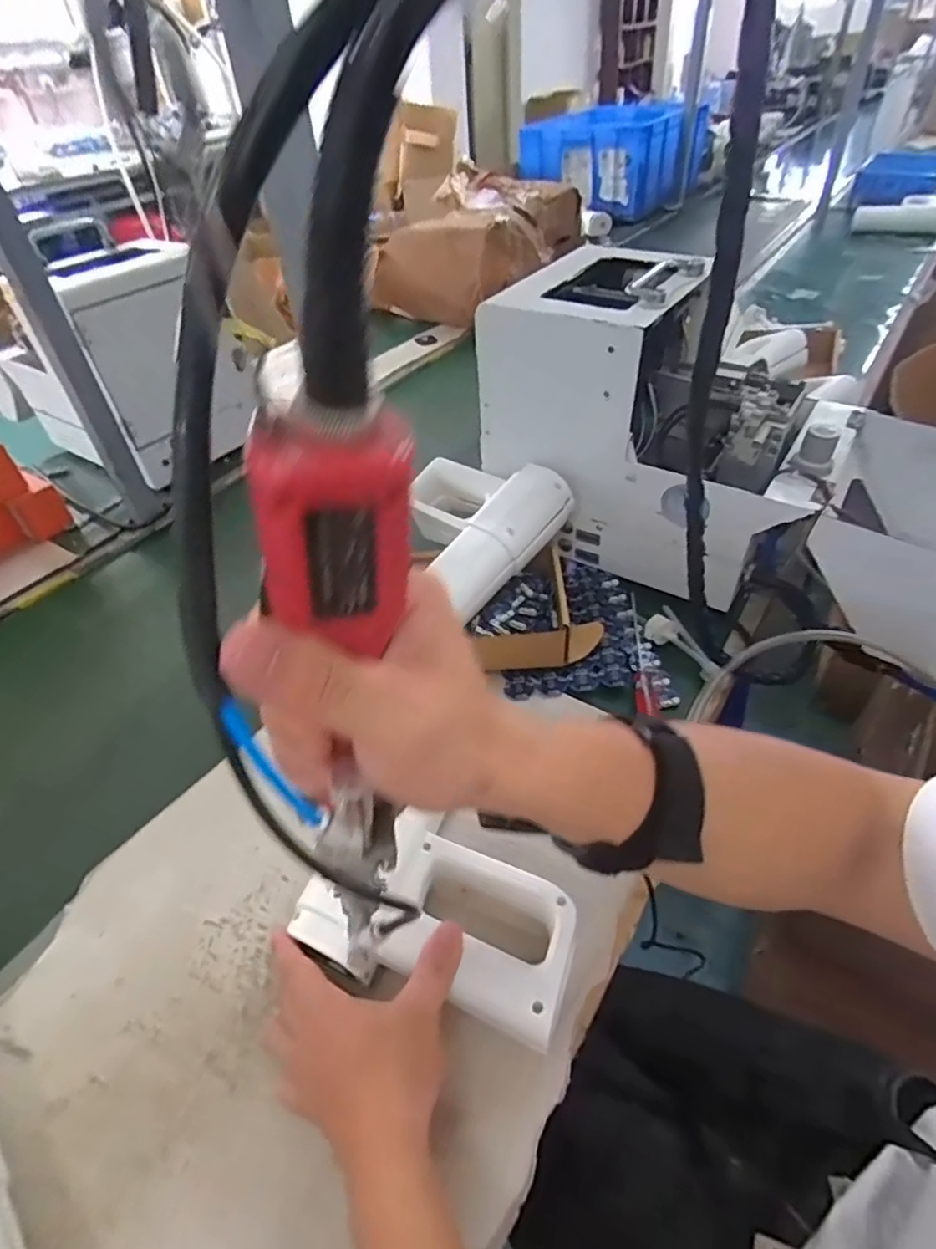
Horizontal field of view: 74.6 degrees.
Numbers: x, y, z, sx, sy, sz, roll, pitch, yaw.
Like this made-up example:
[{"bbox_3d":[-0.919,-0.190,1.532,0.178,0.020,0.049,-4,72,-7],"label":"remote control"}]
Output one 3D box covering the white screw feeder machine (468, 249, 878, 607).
[{"bbox_3d":[0.197,-0.210,0.660,0.329,0.274,0.219,16,49,19],"label":"white screw feeder machine"}]

